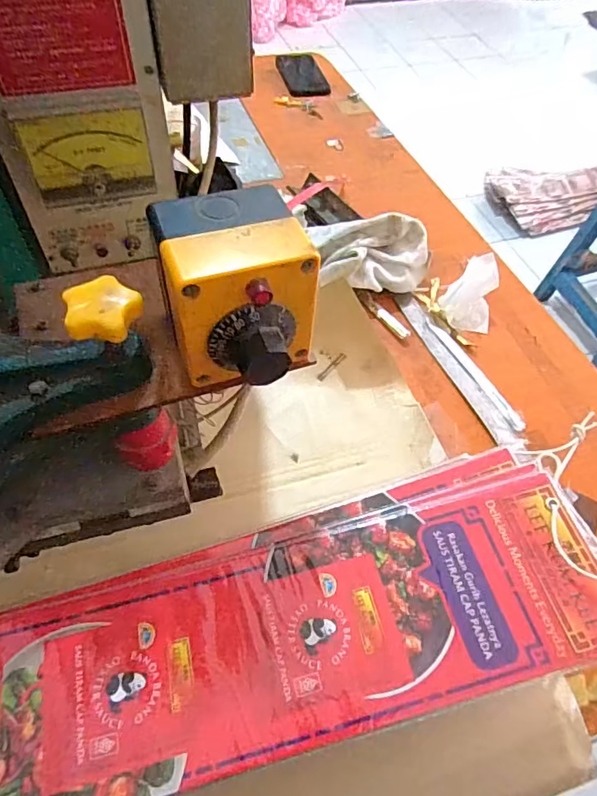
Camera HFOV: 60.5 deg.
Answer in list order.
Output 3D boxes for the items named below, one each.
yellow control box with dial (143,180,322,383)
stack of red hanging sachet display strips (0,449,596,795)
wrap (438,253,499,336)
[{"bbox_3d":[-0.032,-0.056,0.268,0.074,0.083,0.076,-16,57,-15],"label":"yellow control box with dial"},{"bbox_3d":[-0.088,0.148,0.274,0.546,0.027,0.127,-14,57,-10],"label":"stack of red hanging sachet display strips"},{"bbox_3d":[0.204,-0.119,0.596,0.065,0.059,0.066,-17,58,-15],"label":"wrap"}]

